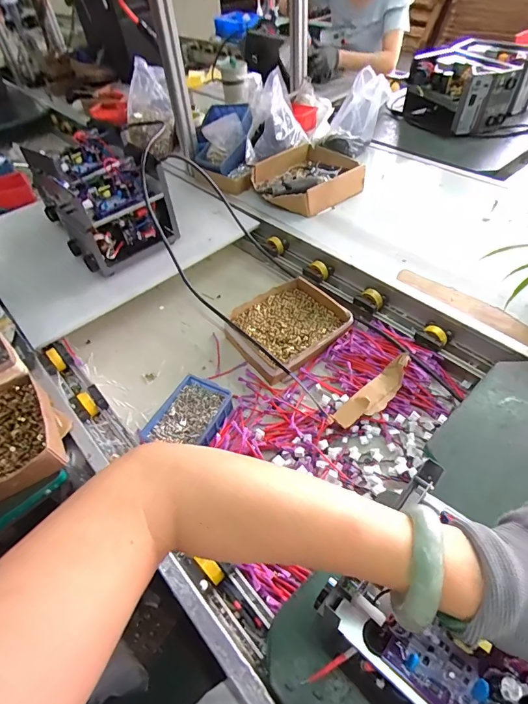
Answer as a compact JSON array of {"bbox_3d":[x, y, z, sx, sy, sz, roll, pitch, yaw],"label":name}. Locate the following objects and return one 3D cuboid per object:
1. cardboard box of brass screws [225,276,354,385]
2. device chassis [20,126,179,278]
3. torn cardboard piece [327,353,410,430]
[{"bbox_3d":[0.051,-0.059,0.819,0.229,0.039,0.203,-30,53,-19],"label":"cardboard box of brass screws"},{"bbox_3d":[-0.395,-0.370,0.941,0.232,0.167,0.366,-33,54,-21],"label":"device chassis"},{"bbox_3d":[0.191,0.074,0.674,0.191,0.031,0.051,-31,53,-20],"label":"torn cardboard piece"}]

